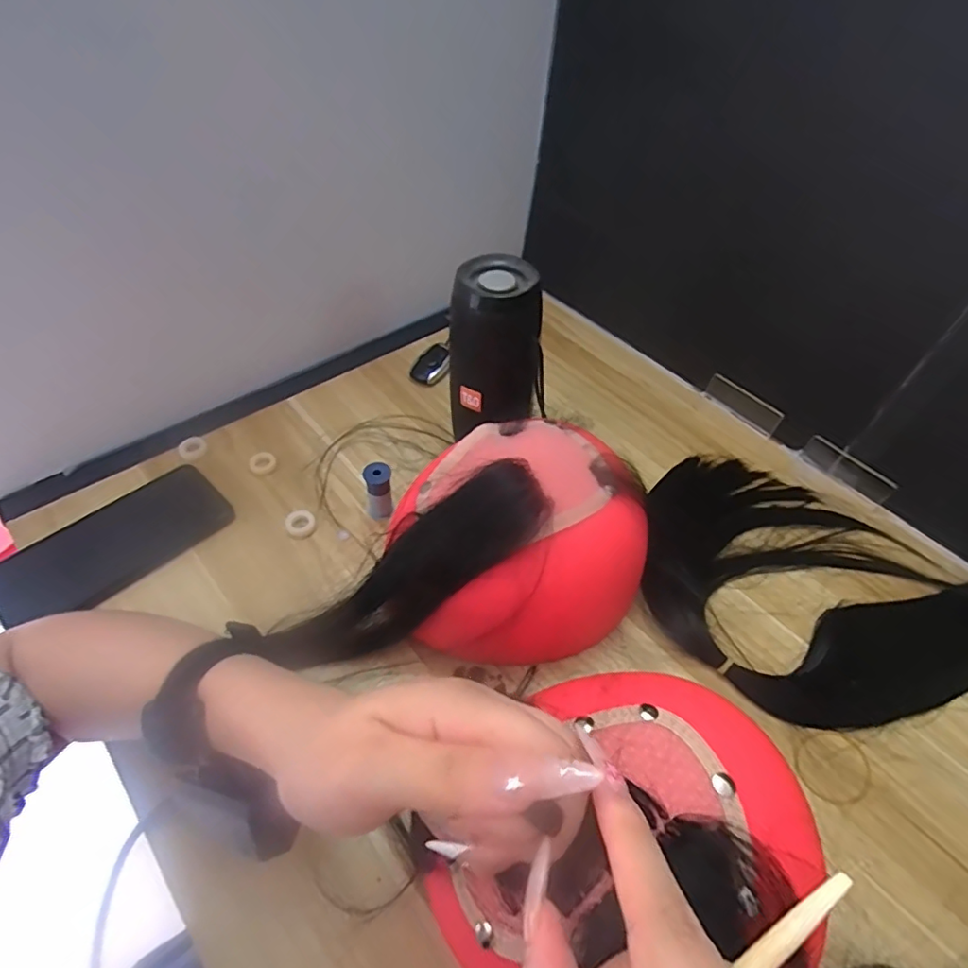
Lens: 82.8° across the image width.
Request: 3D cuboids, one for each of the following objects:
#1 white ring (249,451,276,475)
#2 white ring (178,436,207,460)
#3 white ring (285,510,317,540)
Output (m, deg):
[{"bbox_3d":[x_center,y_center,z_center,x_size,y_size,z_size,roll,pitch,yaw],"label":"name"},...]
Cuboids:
[{"bbox_3d":[-0.194,-0.019,0.482,0.022,0.006,0.025,-13,53,-16],"label":"white ring"},{"bbox_3d":[-0.257,-0.032,0.483,0.022,0.008,0.019,-29,59,-26],"label":"white ring"},{"bbox_3d":[-0.148,0.032,0.442,0.023,0.004,0.027,-24,56,-23],"label":"white ring"}]

